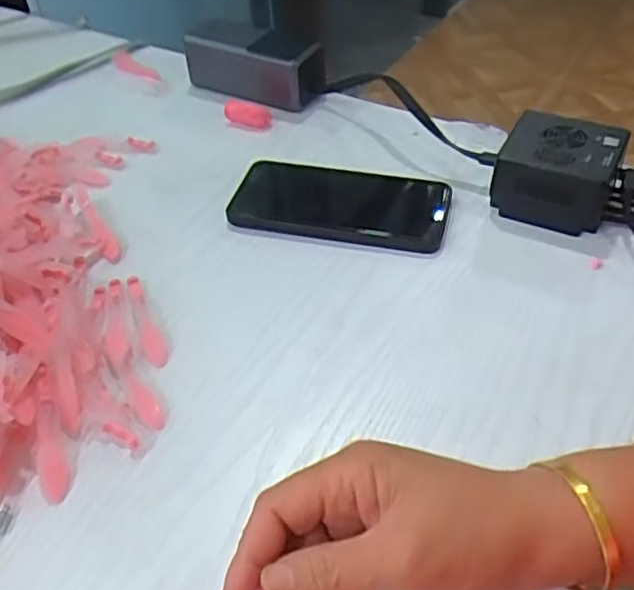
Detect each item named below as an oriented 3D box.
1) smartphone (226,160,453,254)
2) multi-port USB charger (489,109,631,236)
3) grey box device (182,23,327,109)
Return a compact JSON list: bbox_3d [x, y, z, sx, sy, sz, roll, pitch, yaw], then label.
[{"bbox_3d":[0.018,-0.071,0.512,0.161,0.013,0.085,8,45,11],"label":"smartphone"},{"bbox_3d":[0.177,-0.090,0.488,0.082,0.056,0.069,20,48,23],"label":"multi-port USB charger"},{"bbox_3d":[-0.060,-0.226,0.647,0.147,0.058,0.054,24,50,25],"label":"grey box device"}]

